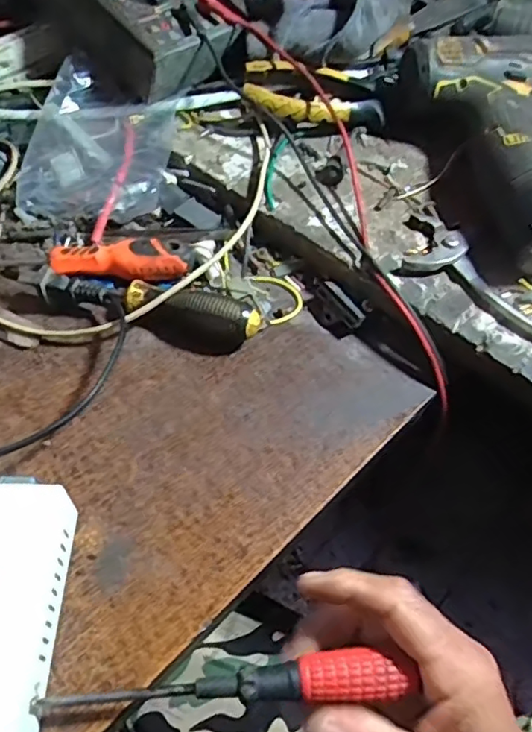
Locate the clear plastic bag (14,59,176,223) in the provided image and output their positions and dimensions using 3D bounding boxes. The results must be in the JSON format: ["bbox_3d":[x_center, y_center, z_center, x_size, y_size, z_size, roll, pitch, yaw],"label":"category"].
[{"bbox_3d":[-0.121,-0.170,0.449,0.104,0.031,0.149,5,58,2],"label":"clear plastic bag"}]

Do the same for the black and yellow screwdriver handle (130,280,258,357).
[{"bbox_3d":[-0.048,-0.028,0.373,0.084,0.029,0.029,16,59,9],"label":"black and yellow screwdriver handle"}]

